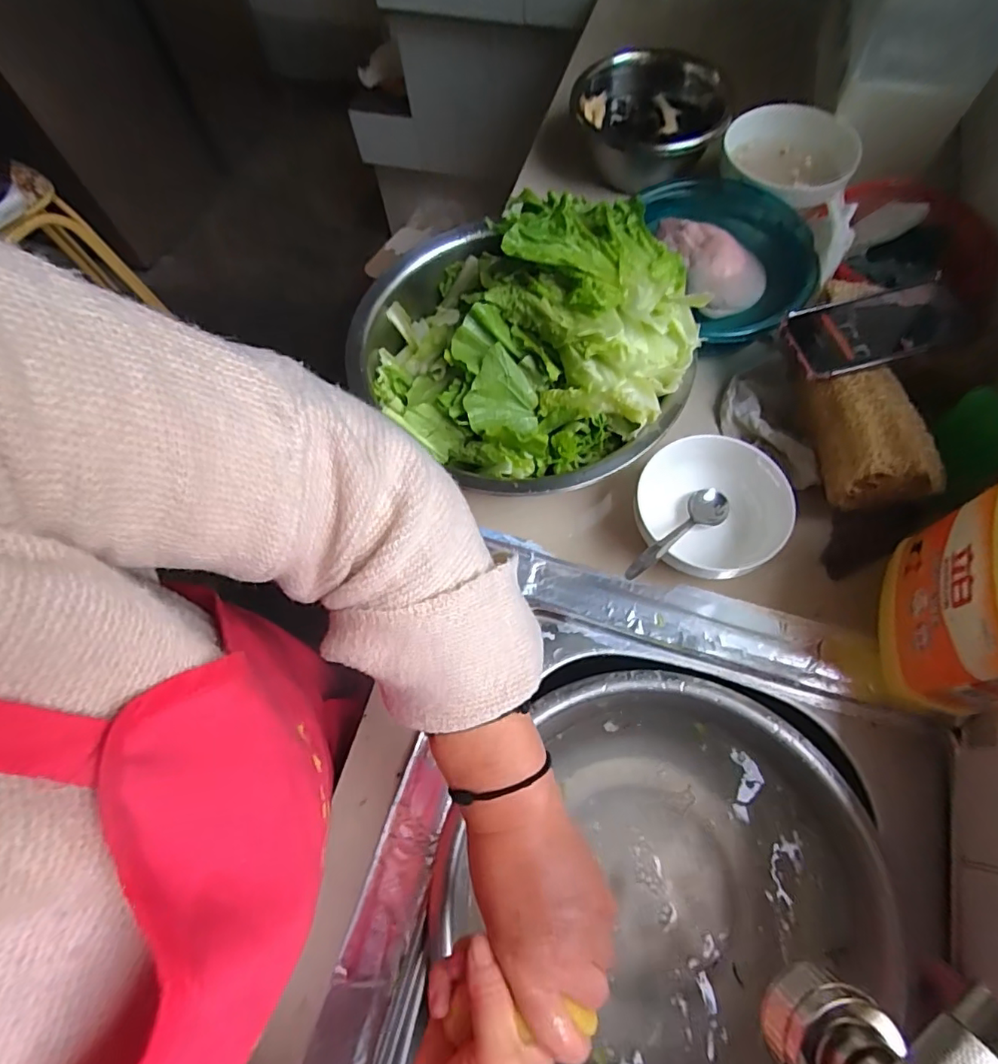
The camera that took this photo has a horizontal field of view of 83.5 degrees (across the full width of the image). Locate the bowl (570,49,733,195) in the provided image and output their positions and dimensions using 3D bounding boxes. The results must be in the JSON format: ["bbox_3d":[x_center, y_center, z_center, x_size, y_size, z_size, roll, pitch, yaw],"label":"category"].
[{"bbox_3d":[0.187,-0.523,0.708,0.184,0.065,0.189,-1,67,2],"label":"bowl"}]

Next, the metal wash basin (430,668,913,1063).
[{"bbox_3d":[0.116,0.288,0.451,0.299,0.082,0.339,24,70,12],"label":"metal wash basin"}]

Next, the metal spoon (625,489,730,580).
[{"bbox_3d":[0.155,-0.001,0.482,0.162,0.019,0.034,-27,65,-42],"label":"metal spoon"}]

